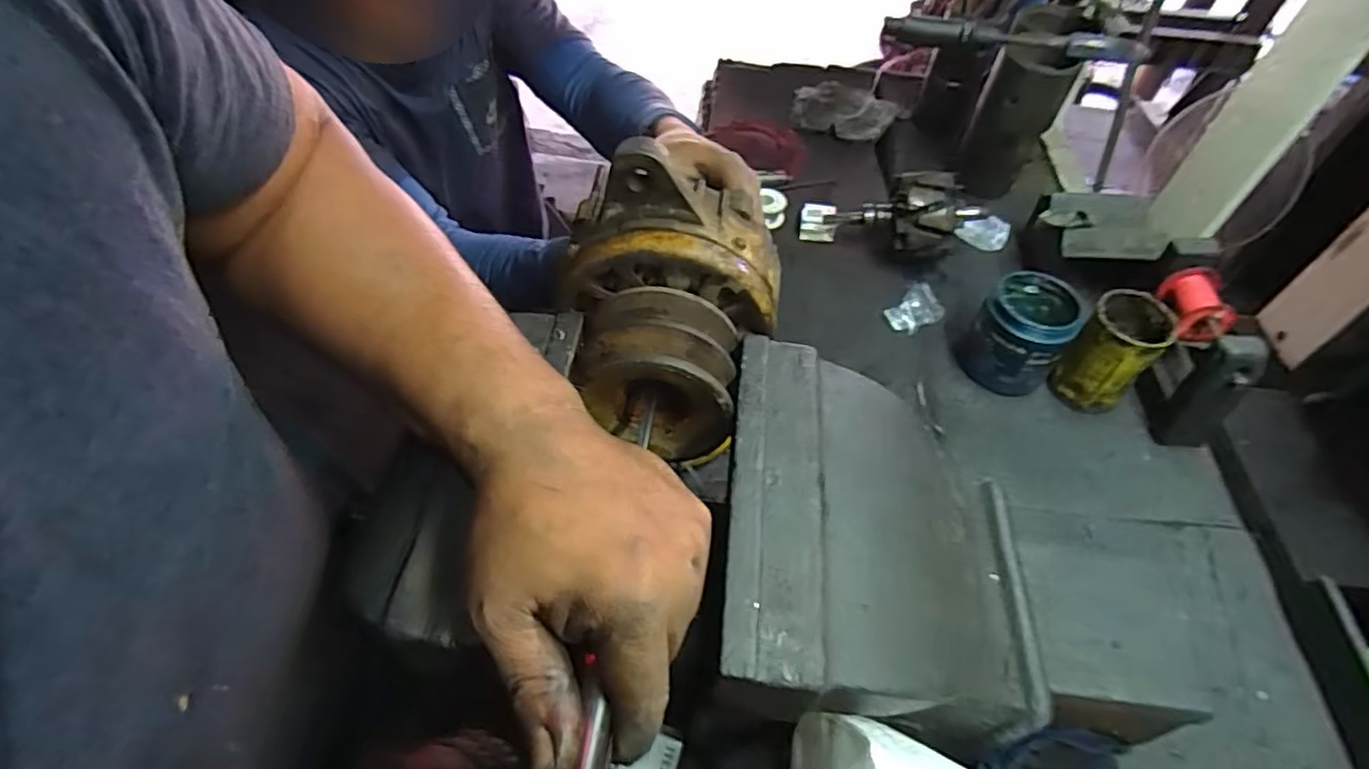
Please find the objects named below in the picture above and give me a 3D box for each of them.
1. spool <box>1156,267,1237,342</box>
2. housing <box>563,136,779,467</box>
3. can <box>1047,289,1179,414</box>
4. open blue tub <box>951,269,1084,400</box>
[{"bbox_3d":[0.529,-0.083,0.702,0.048,0.048,0.075,1,52,-3],"label":"spool"},{"bbox_3d":[-0.012,-0.060,0.399,0.133,0.127,0.158,5,51,-1],"label":"housing"},{"bbox_3d":[0.446,-0.032,0.714,0.072,0.114,0.078,2,52,-3],"label":"can"},{"bbox_3d":[0.362,-0.056,0.733,0.089,0.099,0.098,27,54,16],"label":"open blue tub"}]

